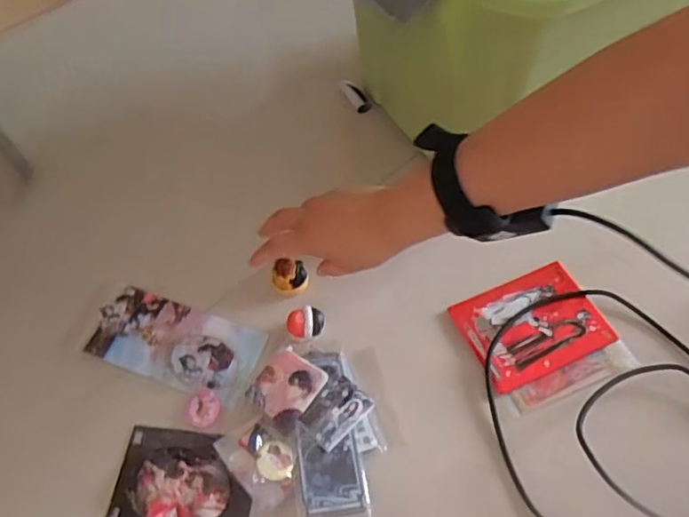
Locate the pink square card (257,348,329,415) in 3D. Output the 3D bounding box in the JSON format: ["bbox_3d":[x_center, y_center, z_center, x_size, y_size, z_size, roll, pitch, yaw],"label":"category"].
[{"bbox_3d":[-0.052,0.111,0.516,0.058,0.006,0.057,24,61,30],"label":"pink square card"}]

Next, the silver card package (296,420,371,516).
[{"bbox_3d":[-0.010,0.174,0.480,0.054,0.005,0.074,-1,54,-10],"label":"silver card package"}]

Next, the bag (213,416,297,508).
[{"bbox_3d":[-0.069,0.166,0.490,0.050,0.018,0.071,-40,65,-19],"label":"bag"}]

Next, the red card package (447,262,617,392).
[{"bbox_3d":[0.177,0.061,0.551,0.126,0.005,0.096,-22,60,-10],"label":"red card package"}]

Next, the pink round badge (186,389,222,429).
[{"bbox_3d":[-0.128,0.135,0.525,0.032,0.007,0.032,-2,59,3],"label":"pink round badge"}]

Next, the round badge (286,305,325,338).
[{"bbox_3d":[-0.037,0.061,0.556,0.035,0.015,0.027,-11,59,-3],"label":"round badge"}]

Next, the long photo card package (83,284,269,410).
[{"bbox_3d":[-0.164,0.081,0.566,0.170,0.007,0.080,15,60,15],"label":"long photo card package"}]

